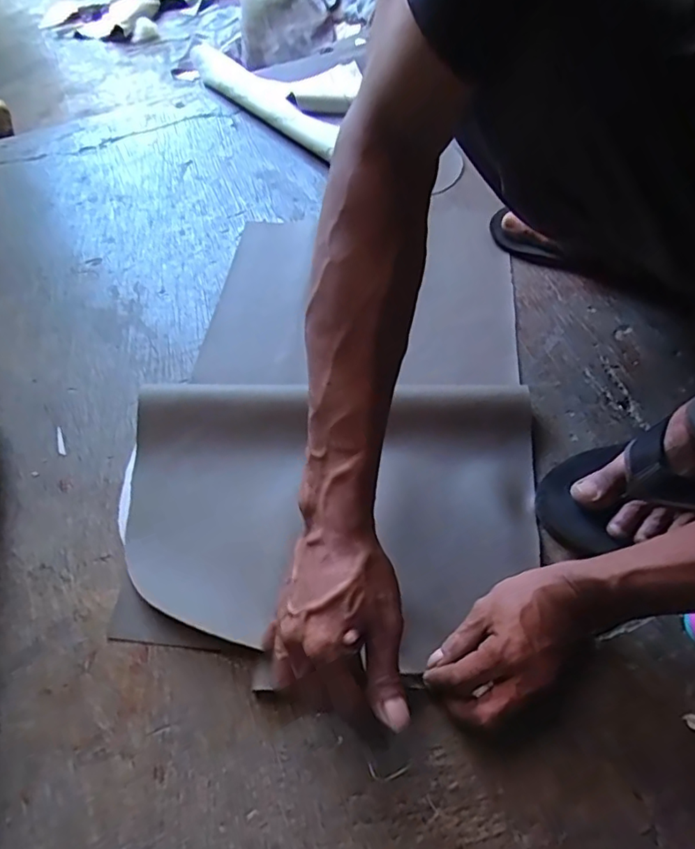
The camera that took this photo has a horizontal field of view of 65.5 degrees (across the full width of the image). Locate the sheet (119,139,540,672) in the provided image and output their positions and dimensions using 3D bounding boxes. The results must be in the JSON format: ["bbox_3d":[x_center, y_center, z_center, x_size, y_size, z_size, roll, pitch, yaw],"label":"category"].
[{"bbox_3d":[-0.009,-0.080,0.611,0.393,0.036,0.603,1,59,5],"label":"sheet"}]

